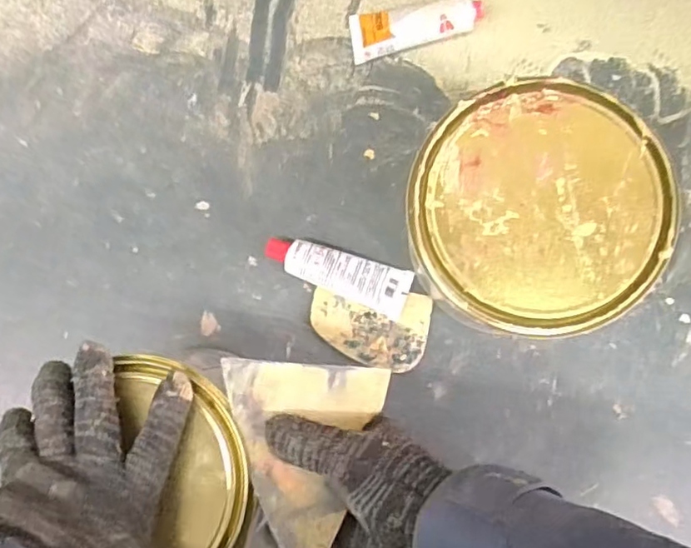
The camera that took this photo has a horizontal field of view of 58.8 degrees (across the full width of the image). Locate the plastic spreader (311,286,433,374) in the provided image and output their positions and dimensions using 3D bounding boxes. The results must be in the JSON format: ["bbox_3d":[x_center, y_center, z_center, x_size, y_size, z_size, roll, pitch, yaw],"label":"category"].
[{"bbox_3d":[0.020,0.046,0.515,0.098,0.006,0.063,6,84,6],"label":"plastic spreader"}]

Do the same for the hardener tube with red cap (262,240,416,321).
[{"bbox_3d":[-0.007,-0.001,0.518,0.121,0.026,0.040,19,89,7],"label":"hardener tube with red cap"}]

